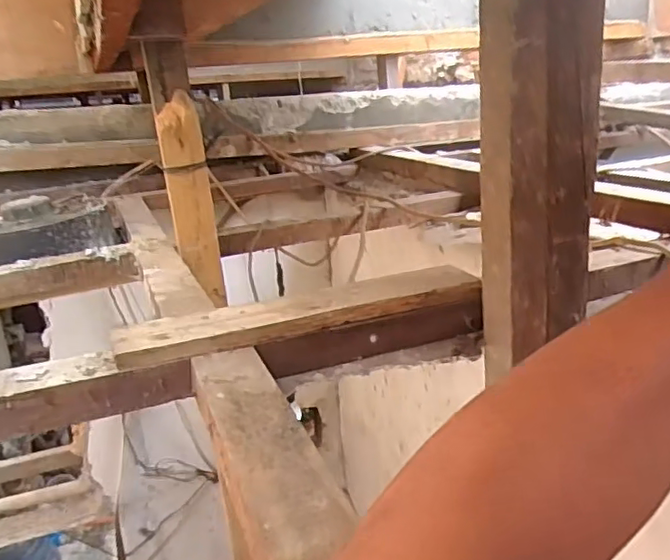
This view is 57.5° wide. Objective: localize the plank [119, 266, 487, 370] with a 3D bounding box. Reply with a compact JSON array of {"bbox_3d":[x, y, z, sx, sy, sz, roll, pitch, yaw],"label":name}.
[{"bbox_3d":[-0.025,0.030,0.627,0.379,0.020,0.078,-10,19,-21],"label":"plank"}]

